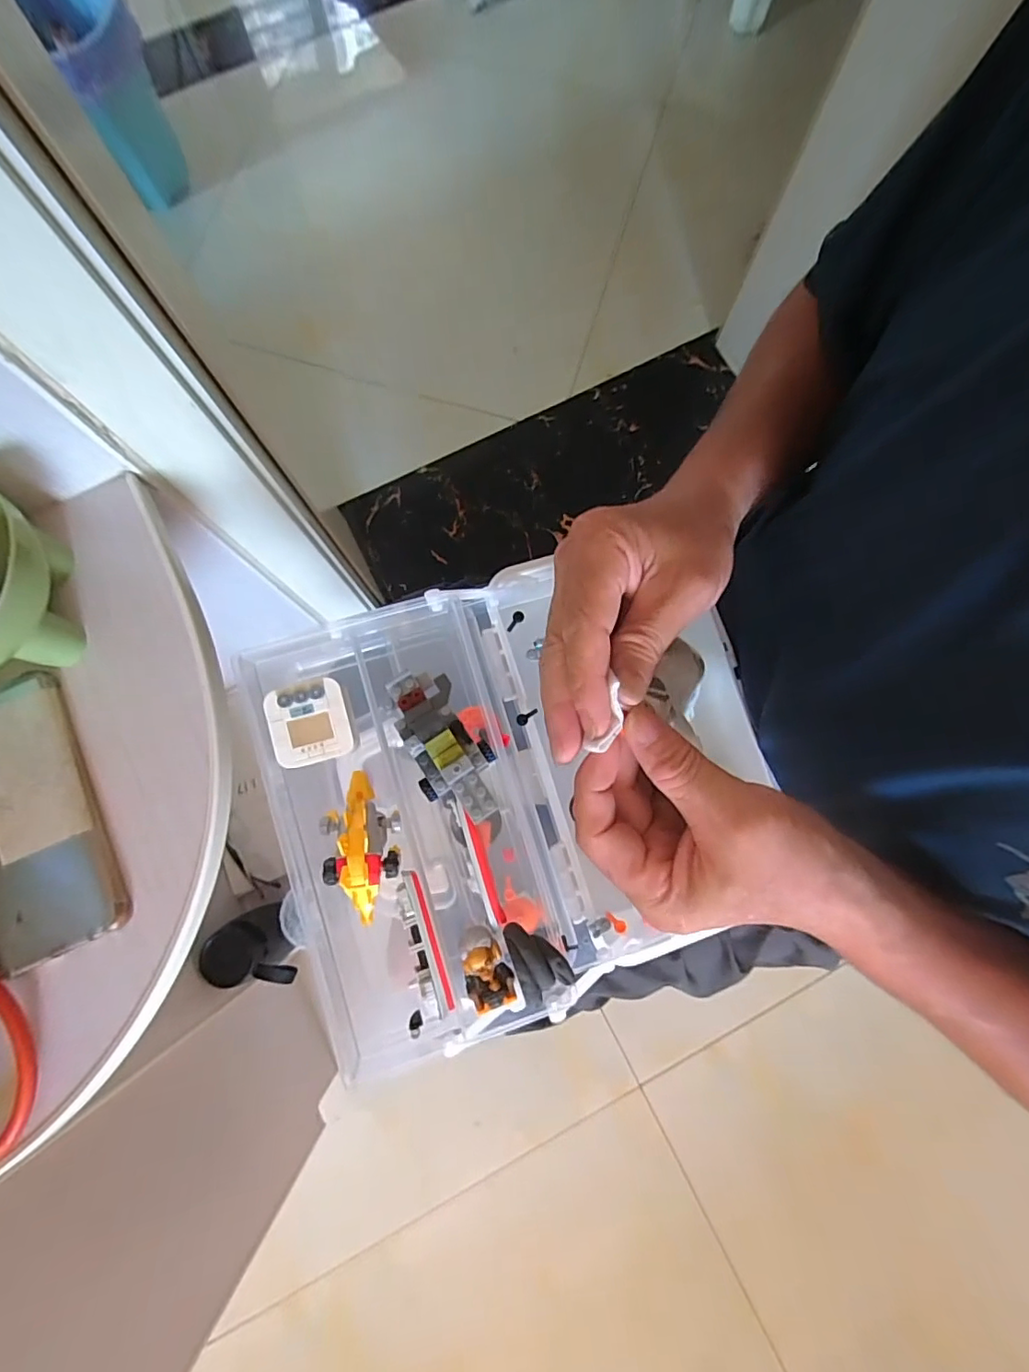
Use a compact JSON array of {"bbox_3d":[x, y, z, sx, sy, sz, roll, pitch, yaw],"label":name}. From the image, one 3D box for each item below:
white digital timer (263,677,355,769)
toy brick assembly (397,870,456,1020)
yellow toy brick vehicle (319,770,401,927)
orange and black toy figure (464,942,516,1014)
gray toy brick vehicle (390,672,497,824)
[{"bbox_3d":[-0.108,0.019,0.286,0.039,0.011,0.041,-16,80,-3],"label":"white digital timer"},{"bbox_3d":[-0.050,0.137,0.289,0.017,0.007,0.073,-18,80,-3],"label":"toy brick assembly"},{"bbox_3d":[-0.077,0.080,0.280,0.035,0.031,0.071,-11,80,-2],"label":"yellow toy brick vehicle"},{"bbox_3d":[-0.014,0.153,0.289,0.025,0.012,0.032,-10,79,-2],"label":"orange and black toy figure"},{"bbox_3d":[-0.039,0.032,0.296,0.038,0.025,0.088,-28,81,-5],"label":"gray toy brick vehicle"}]

